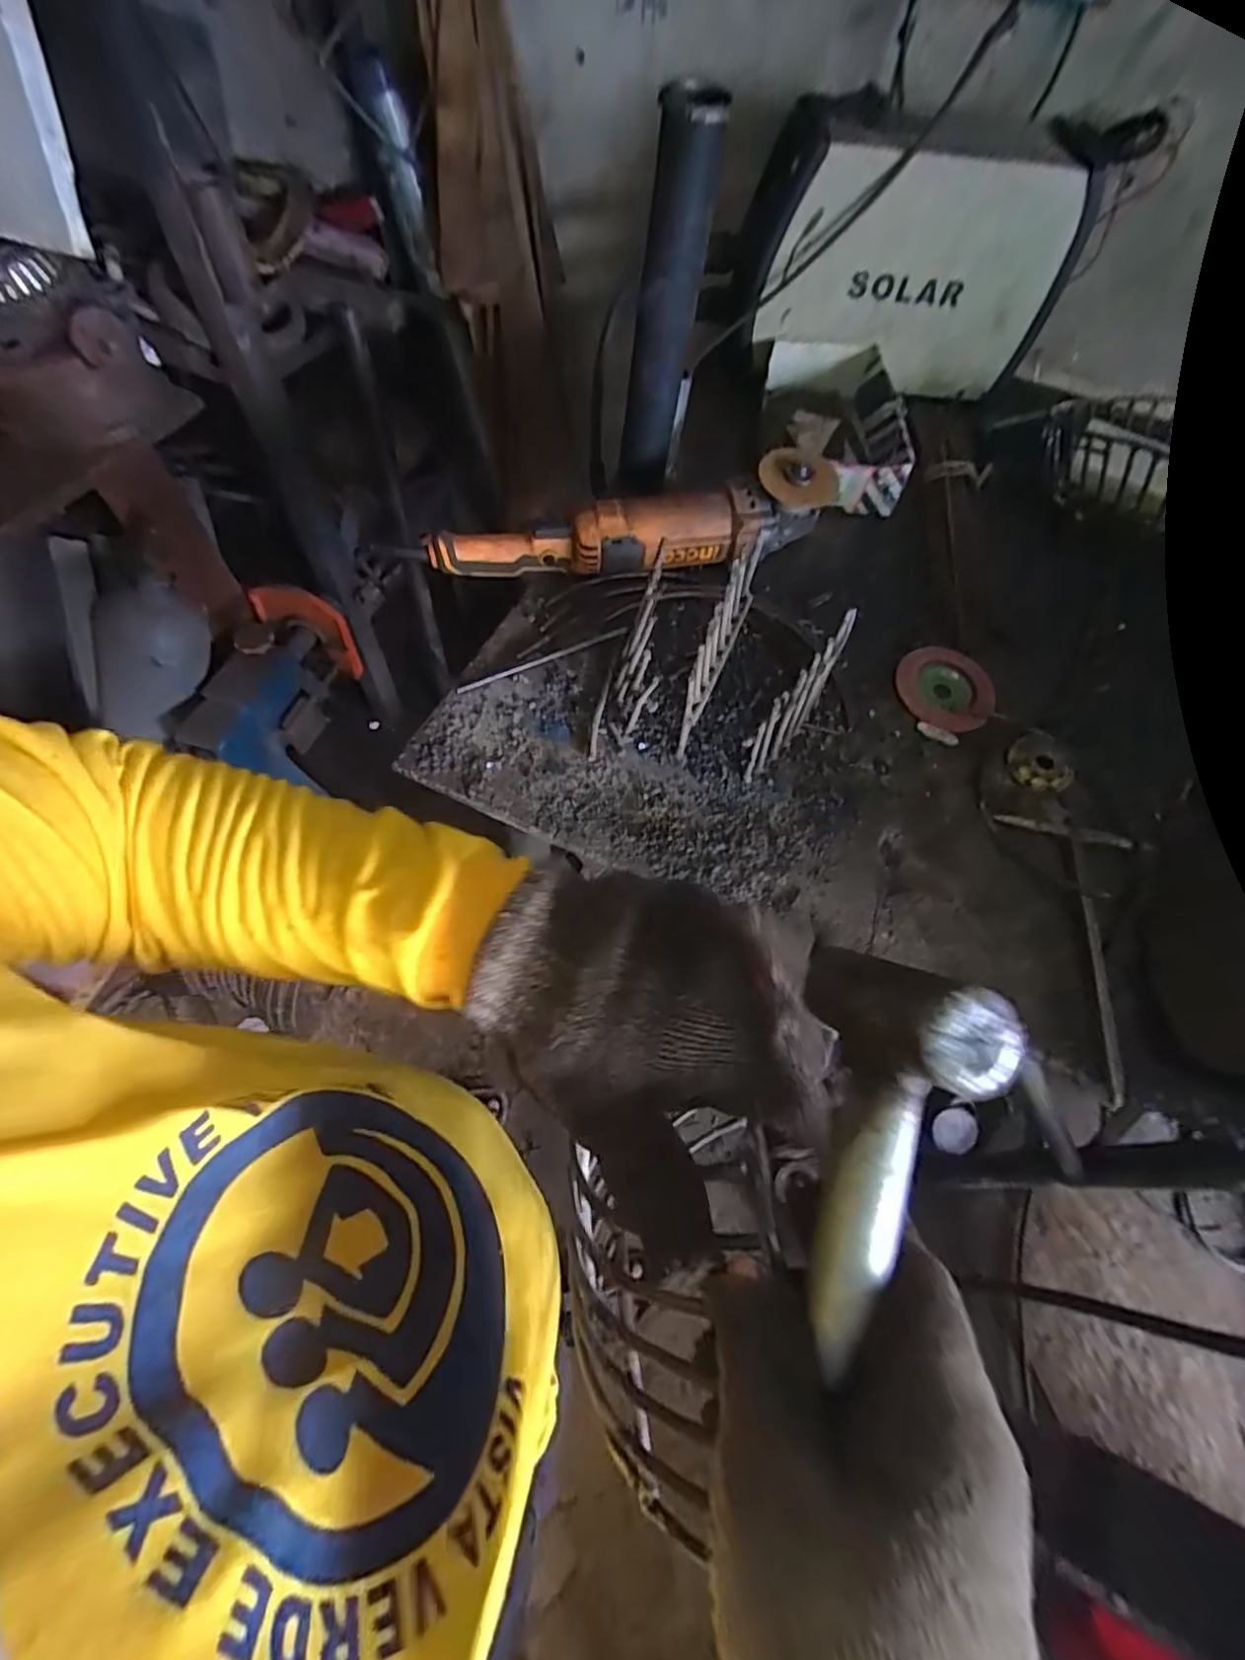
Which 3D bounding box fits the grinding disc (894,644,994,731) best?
[{"bbox_3d":[0.305,-0.136,0.607,0.088,0.011,0.086,1,62,-3],"label":"grinding disc"}]

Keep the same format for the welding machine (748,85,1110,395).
[{"bbox_3d":[0.327,-0.658,0.737,0.358,0.220,0.138,7,62,0],"label":"welding machine"}]

